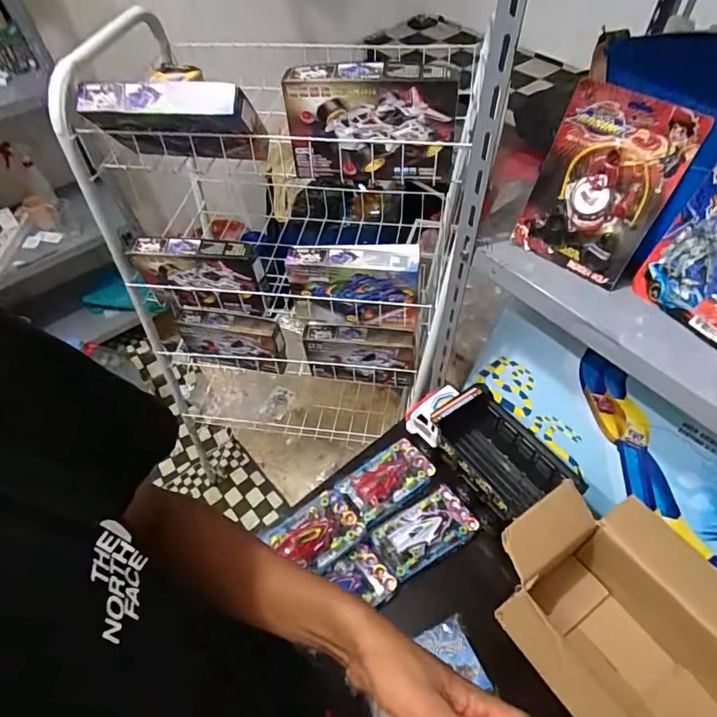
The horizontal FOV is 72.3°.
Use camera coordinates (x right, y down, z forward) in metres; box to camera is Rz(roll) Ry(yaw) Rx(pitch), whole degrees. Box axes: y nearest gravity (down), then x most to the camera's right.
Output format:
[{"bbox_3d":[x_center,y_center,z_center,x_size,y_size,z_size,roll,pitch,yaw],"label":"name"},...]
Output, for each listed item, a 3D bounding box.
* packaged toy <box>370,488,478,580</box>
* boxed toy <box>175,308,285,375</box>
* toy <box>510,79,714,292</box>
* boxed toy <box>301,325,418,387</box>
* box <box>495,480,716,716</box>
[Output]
[{"bbox_3d":[0.113,0.287,0.840,0.170,0.030,0.100,-27,55,-17],"label":"packaged toy"},{"bbox_3d":[-0.280,-0.034,1.112,0.239,0.154,0.038,5,52,8],"label":"boxed toy"},{"bbox_3d":[0.295,-0.209,0.607,0.153,0.209,0.027,36,39,25],"label":"toy"},{"bbox_3d":[0.003,-0.004,1.076,0.230,0.150,0.050,4,52,7],"label":"boxed toy"},{"bbox_3d":[0.363,0.378,0.673,0.294,0.184,0.357,-30,55,-19],"label":"box"}]

